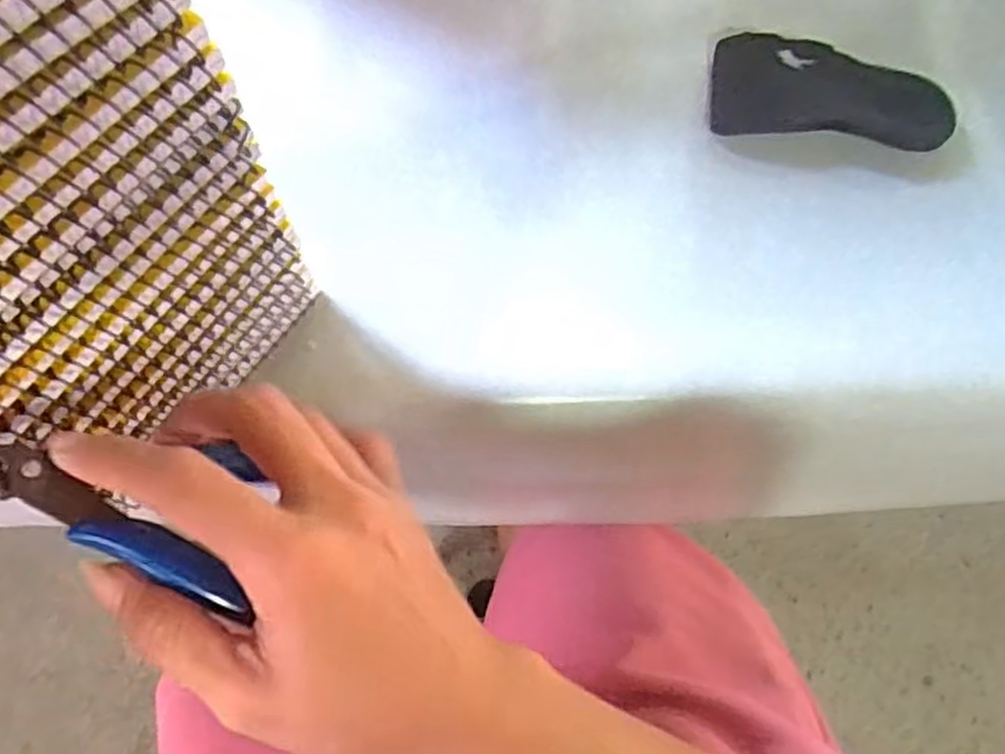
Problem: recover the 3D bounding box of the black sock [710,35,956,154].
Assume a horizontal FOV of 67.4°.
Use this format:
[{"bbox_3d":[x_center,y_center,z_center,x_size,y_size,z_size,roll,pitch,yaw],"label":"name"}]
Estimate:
[{"bbox_3d":[0.168,-0.147,0.388,0.116,0.015,0.054,7,69,-1],"label":"black sock"}]

